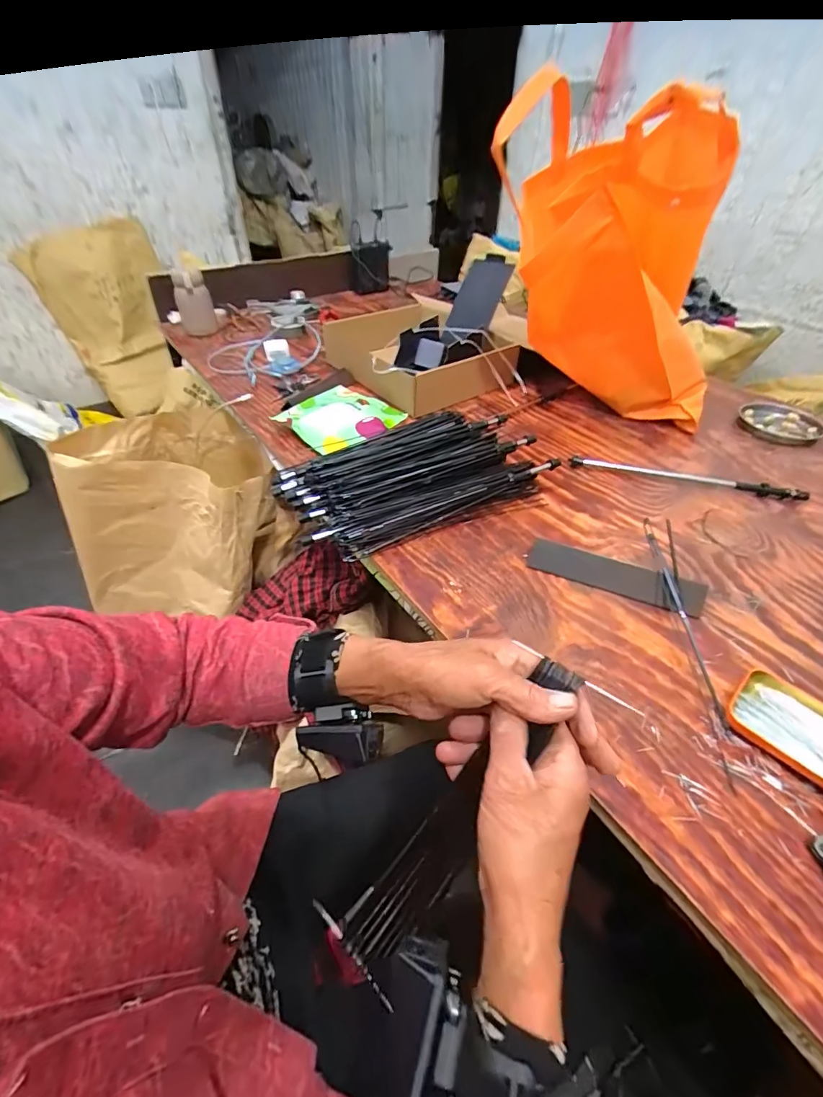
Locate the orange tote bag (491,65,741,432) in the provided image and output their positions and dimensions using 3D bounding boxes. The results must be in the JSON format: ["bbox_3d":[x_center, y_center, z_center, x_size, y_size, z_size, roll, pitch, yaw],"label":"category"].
[{"bbox_3d":[0.328,-0.437,0.731,0.333,0.411,0.255,0,43,-3],"label":"orange tote bag"}]

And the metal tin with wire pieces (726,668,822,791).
[{"bbox_3d":[0.357,0.171,0.387,0.076,0.019,0.142,-31,53,-31],"label":"metal tin with wire pieces"}]

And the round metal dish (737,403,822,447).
[{"bbox_3d":[0.687,-0.235,0.833,0.139,0.014,0.127,-27,51,-28],"label":"round metal dish"}]

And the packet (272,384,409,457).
[{"bbox_3d":[-0.125,-0.233,0.794,0.176,0.024,0.194,29,49,25],"label":"packet"}]

